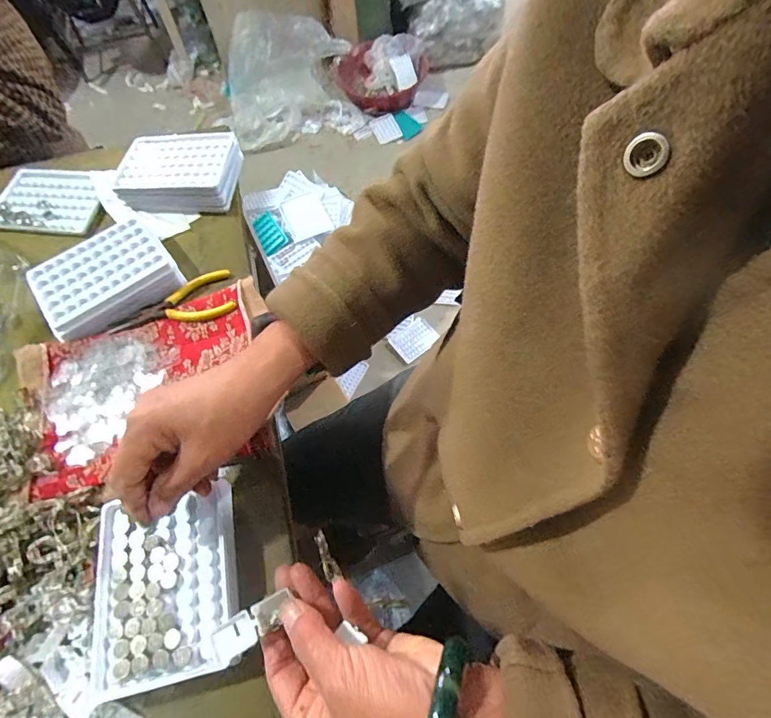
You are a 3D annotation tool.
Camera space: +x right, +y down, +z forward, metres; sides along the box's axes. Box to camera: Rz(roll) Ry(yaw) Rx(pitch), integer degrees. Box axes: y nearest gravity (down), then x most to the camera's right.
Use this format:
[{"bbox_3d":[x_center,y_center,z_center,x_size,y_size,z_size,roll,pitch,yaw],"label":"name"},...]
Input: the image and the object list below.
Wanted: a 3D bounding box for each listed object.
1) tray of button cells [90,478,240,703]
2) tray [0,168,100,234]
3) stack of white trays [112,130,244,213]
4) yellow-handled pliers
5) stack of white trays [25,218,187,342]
[{"bbox_3d":[-0.163,0.163,0.312,0.102,0.017,0.122,-14,63,-5],"label":"tray of button cells"},{"bbox_3d":[-0.405,-0.192,0.511,0.126,0.006,0.092,5,63,5],"label":"tray"},{"bbox_3d":[-0.242,-0.223,0.505,0.133,0.033,0.095,-2,63,1],"label":"stack of white trays"},{"bbox_3d":[-0.214,-0.050,0.433,0.120,0.018,0.063,-25,64,-10],"label":"yellow-handled pliers"},{"bbox_3d":[-0.287,-0.083,0.436,0.123,0.030,0.094,-37,67,-15],"label":"stack of white trays"}]

